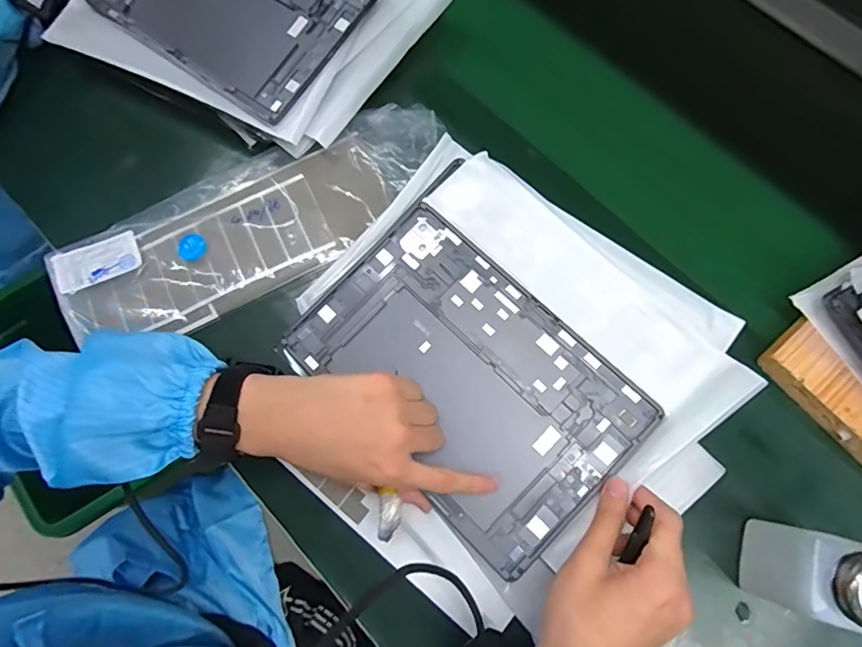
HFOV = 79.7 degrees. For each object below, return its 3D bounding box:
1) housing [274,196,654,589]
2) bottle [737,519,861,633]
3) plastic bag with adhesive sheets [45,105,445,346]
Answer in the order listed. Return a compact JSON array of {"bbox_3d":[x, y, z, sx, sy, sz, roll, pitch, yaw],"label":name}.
[{"bbox_3d":[0.027,0.041,0.404,0.252,0.009,0.165,44,85,13],"label":"housing"},{"bbox_3d":[0.251,0.154,0.338,0.050,0.110,0.071,19,75,6],"label":"bottle"},{"bbox_3d":[-0.161,-0.098,0.471,0.353,0.028,0.134,-28,75,-5],"label":"plastic bag with adhesive sheets"}]

